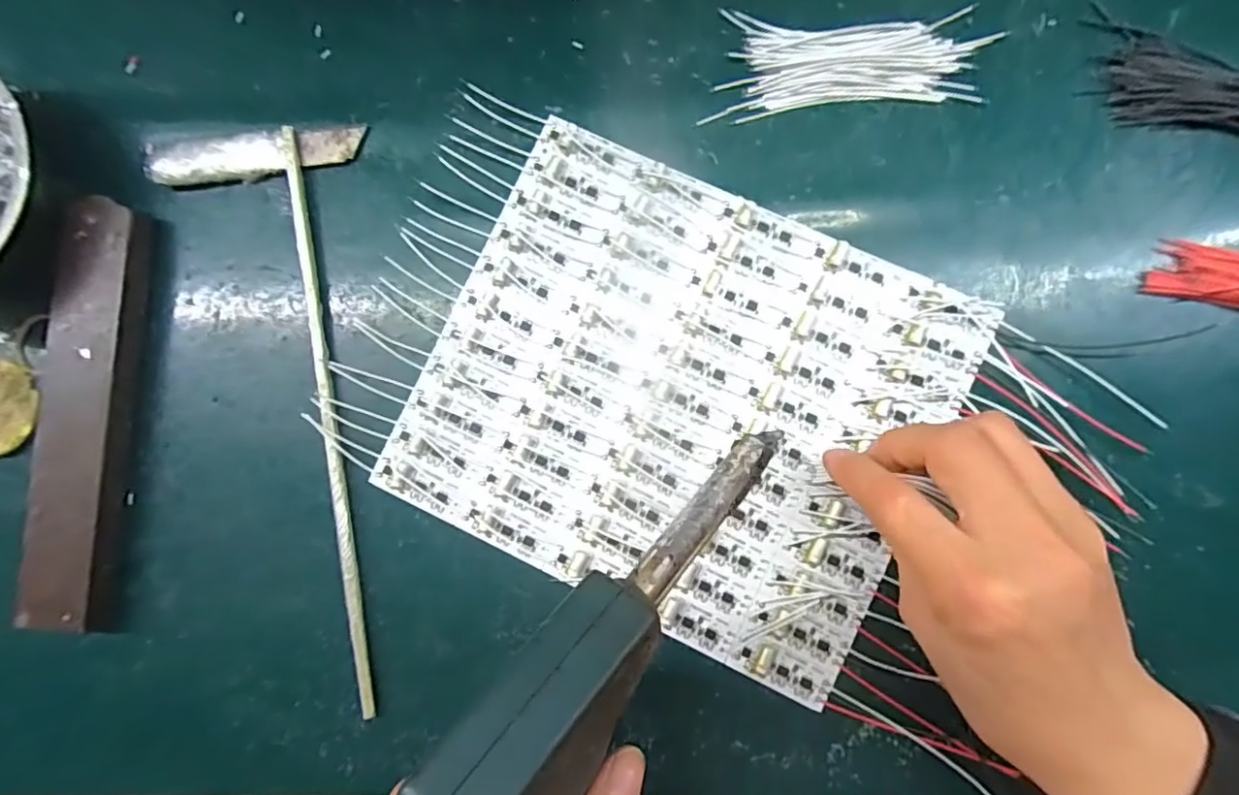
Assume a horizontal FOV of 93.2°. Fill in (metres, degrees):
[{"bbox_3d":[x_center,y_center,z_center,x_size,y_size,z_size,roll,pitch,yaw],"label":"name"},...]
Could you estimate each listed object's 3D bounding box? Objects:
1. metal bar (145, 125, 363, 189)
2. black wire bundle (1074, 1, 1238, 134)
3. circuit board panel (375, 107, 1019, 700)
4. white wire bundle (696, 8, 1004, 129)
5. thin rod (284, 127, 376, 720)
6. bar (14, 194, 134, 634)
[{"bbox_3d":[-0.175,-0.117,0.281,0.099,0.011,0.021,-8,87,3],"label":"metal bar"},{"bbox_3d":[0.267,-0.133,0.261,0.115,0.010,0.043,25,89,4],"label":"black wire bundle"},{"bbox_3d":[0.027,0.001,0.269,0.224,0.005,0.191,26,89,4],"label":"circuit board panel"},{"bbox_3d":[0.109,-0.157,0.276,0.122,0.008,0.051,3,88,3],"label":"white wire bundle"},{"bbox_3d":[-0.137,0.009,0.276,0.011,0.007,0.275,-7,87,3],"label":"thin rod"},{"bbox_3d":[-0.255,0.008,0.275,0.037,0.017,0.198,4,88,3],"label":"bar"}]

